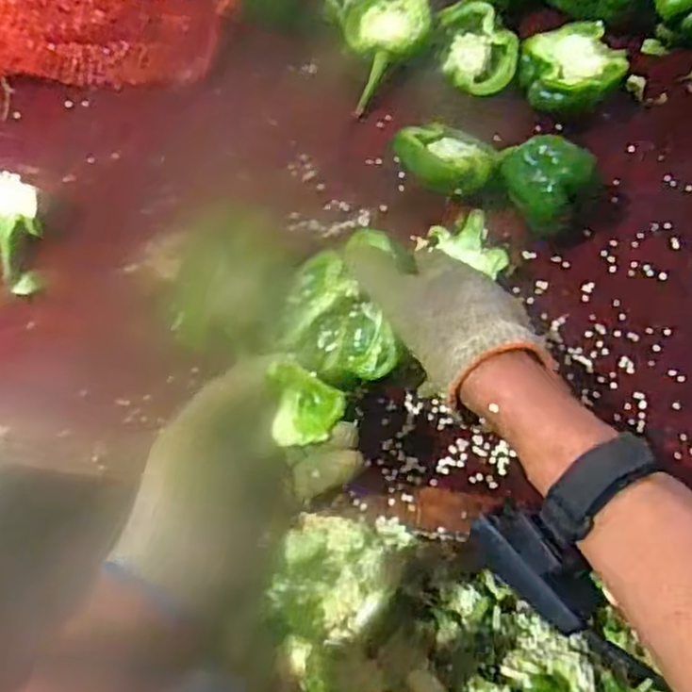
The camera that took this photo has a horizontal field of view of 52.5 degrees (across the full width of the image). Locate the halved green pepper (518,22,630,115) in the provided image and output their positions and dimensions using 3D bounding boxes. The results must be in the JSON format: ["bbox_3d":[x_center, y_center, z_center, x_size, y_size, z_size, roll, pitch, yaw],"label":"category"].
[{"bbox_3d":[0.173,-0.211,0.549,0.073,0.042,0.073,1,67,-2],"label":"halved green pepper"}]

